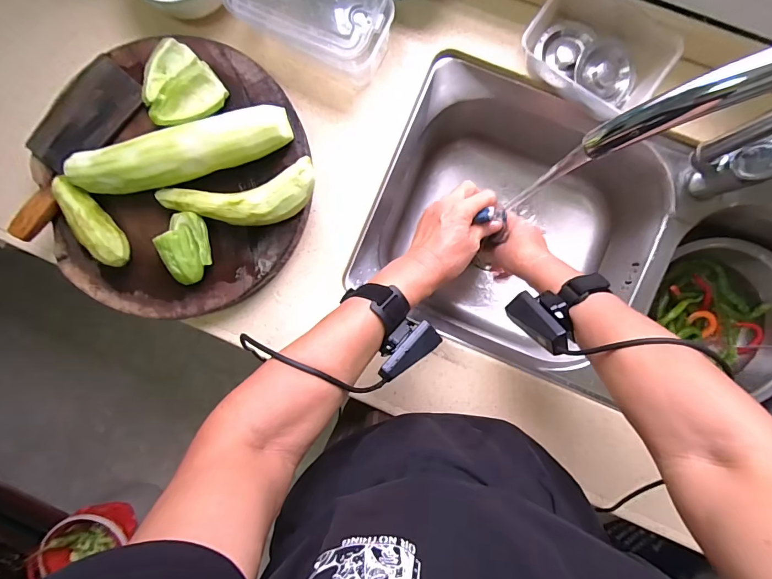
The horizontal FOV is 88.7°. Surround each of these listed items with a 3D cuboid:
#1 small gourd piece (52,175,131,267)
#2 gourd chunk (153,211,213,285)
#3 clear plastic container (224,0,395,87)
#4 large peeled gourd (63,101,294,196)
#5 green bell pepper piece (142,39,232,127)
[{"bbox_3d":[-0.375,-0.082,0.507,0.042,0.047,0.119,-40,87,3],"label":"small gourd piece"},{"bbox_3d":[-0.250,-0.053,0.503,0.059,0.039,0.082,-23,88,3],"label":"gourd chunk"},{"bbox_3d":[-0.094,-0.356,0.520,0.205,0.082,0.119,30,92,4],"label":"clear plastic container"},{"bbox_3d":[-0.249,-0.159,0.485,0.269,0.076,0.061,-14,89,4],"label":"large peeled gourd"},{"bbox_3d":[-0.267,-0.263,0.506,0.095,0.044,0.101,0,90,4],"label":"green bell pepper piece"}]

